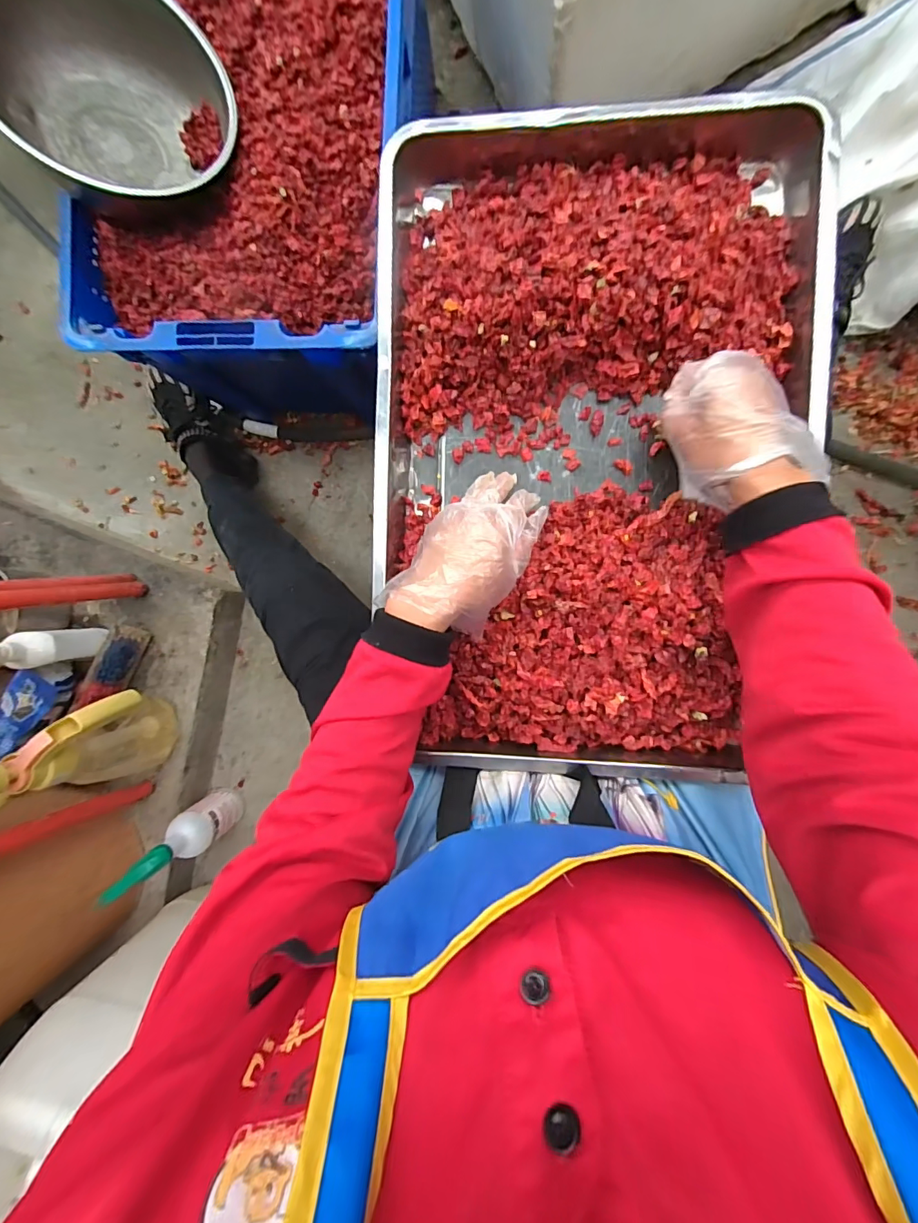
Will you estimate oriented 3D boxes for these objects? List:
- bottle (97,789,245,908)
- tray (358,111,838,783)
[{"bbox_3d":[-0.457,0.377,0.769,0.059,0.238,0.073,-40,88,6],"label":"bottle"},{"bbox_3d":[0.115,-0.149,0.433,0.381,0.059,0.599,2,93,6],"label":"tray"}]

